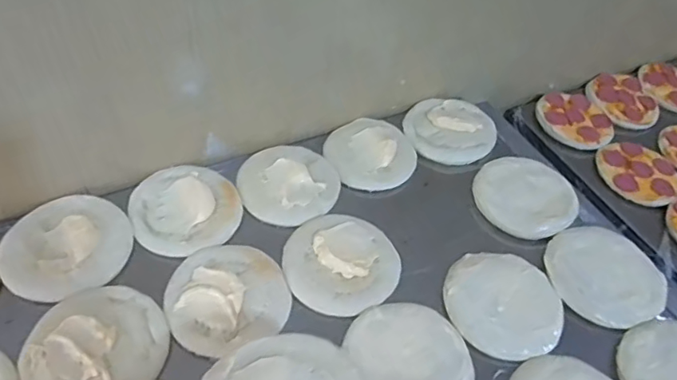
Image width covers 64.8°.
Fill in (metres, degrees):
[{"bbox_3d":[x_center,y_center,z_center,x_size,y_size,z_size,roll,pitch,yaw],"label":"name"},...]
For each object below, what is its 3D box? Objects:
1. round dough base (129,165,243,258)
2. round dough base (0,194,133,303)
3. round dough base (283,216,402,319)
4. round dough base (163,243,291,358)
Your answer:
[{"bbox_3d":[-0.209,0.023,0.732,0.141,0.023,0.136,3,48,-4],"label":"round dough base"},{"bbox_3d":[-0.344,0.070,0.671,0.151,0.026,0.141,3,48,-4],"label":"round dough base"},{"bbox_3d":[0.005,0.089,0.693,0.144,0.021,0.142,3,48,-4],"label":"round dough base"},{"bbox_3d":[-0.137,0.121,0.648,0.141,0.012,0.147,3,48,-4],"label":"round dough base"}]

